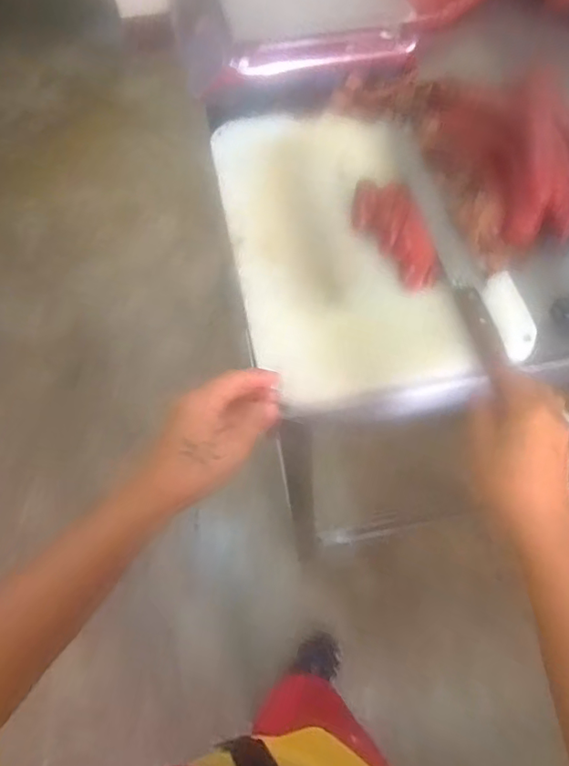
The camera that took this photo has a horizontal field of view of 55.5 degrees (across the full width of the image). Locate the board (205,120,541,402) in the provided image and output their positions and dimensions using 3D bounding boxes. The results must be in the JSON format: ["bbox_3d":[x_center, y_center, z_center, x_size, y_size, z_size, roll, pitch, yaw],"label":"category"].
[{"bbox_3d":[0.079,-0.189,0.648,0.281,0.031,0.433,-11,63,-4],"label":"board"}]

